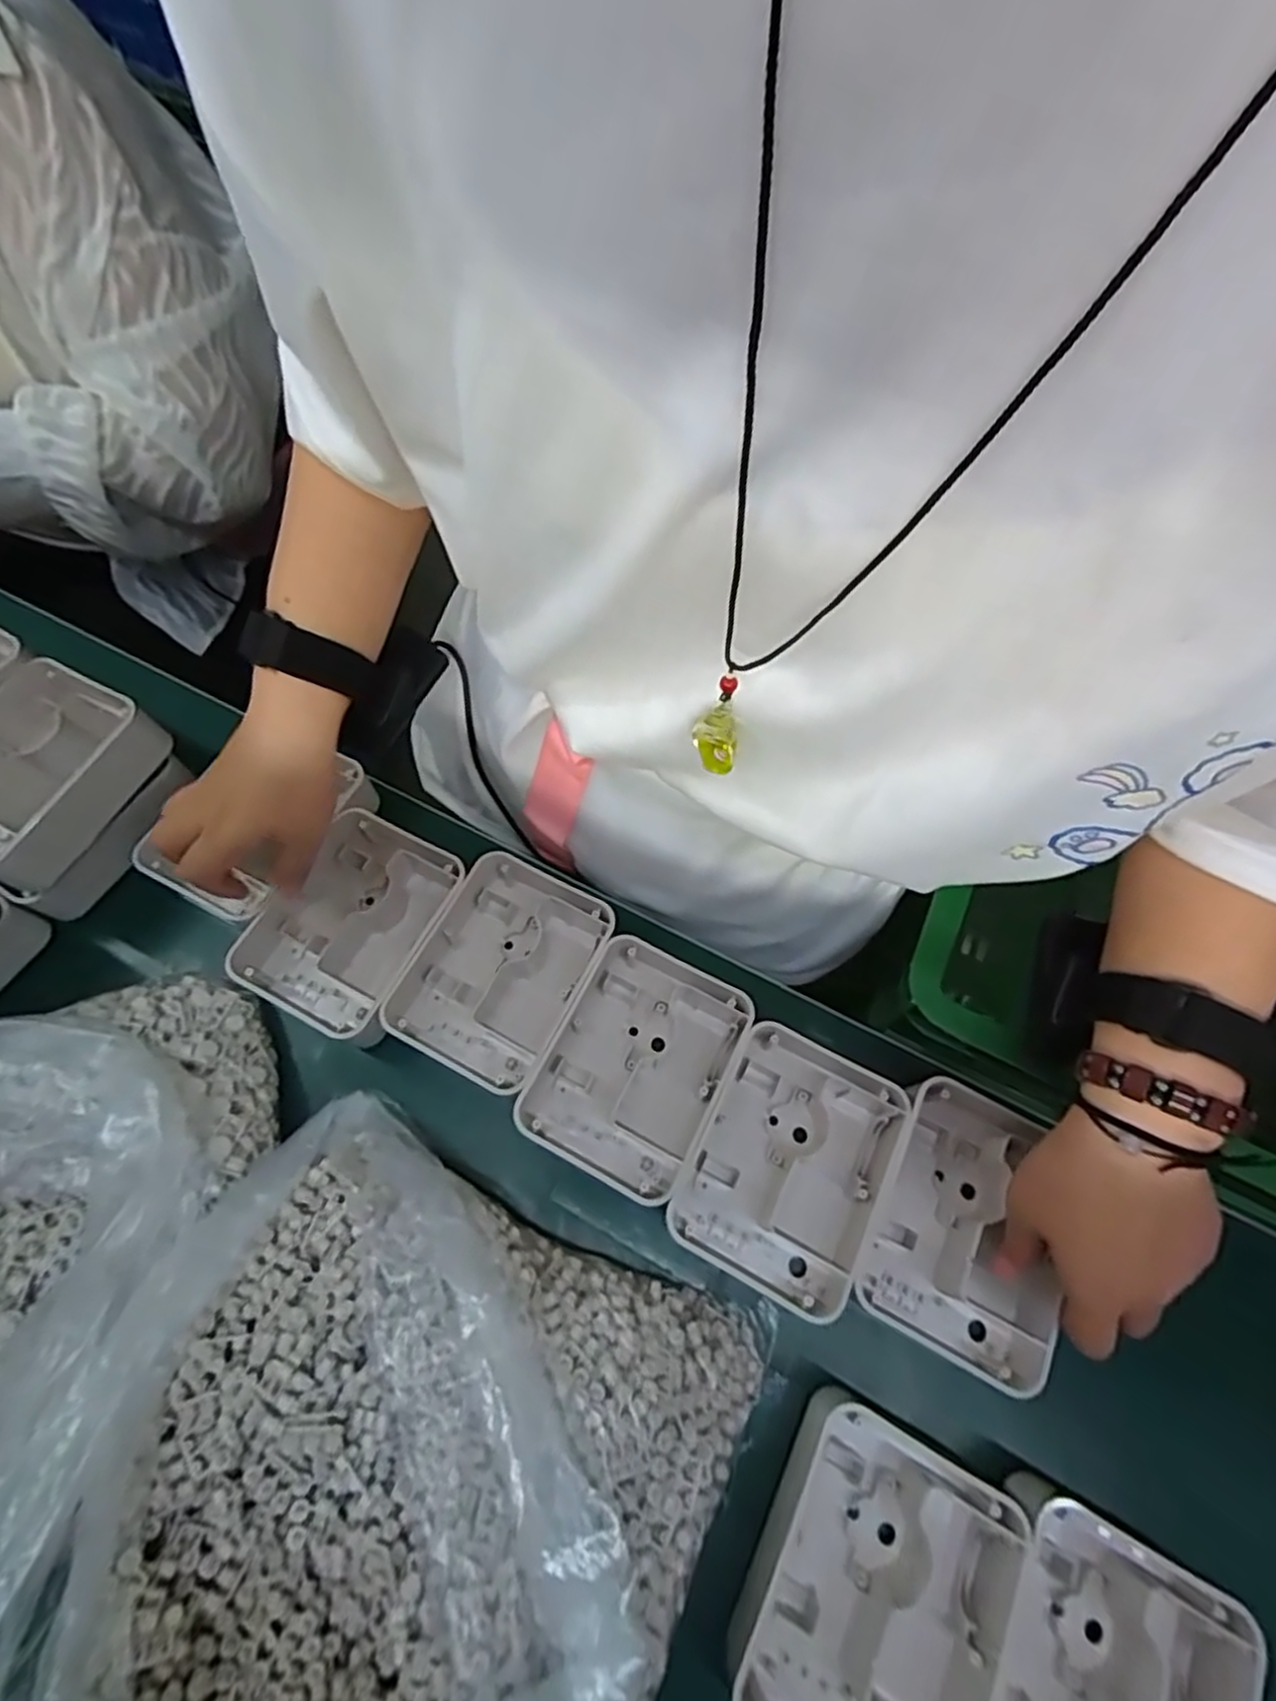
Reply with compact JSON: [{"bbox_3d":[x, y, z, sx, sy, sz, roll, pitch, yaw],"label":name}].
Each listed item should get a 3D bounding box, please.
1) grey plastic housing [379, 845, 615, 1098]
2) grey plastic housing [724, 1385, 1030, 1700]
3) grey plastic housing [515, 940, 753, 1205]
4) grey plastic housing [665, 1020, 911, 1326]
[{"bbox_3d":[-0.084,0.074,0.446,0.099,0.034,0.126,26,68,10],"label":"grey plastic housing"},{"bbox_3d":[0.106,0.344,0.329,0.105,0.038,0.137,27,69,10],"label":"grey plastic housing"},{"bbox_3d":[0.000,0.126,0.429,0.098,0.036,0.130,25,68,10],"label":"grey plastic housing"},{"bbox_3d":[0.085,0.174,0.405,0.100,0.039,0.130,26,68,10],"label":"grey plastic housing"}]

